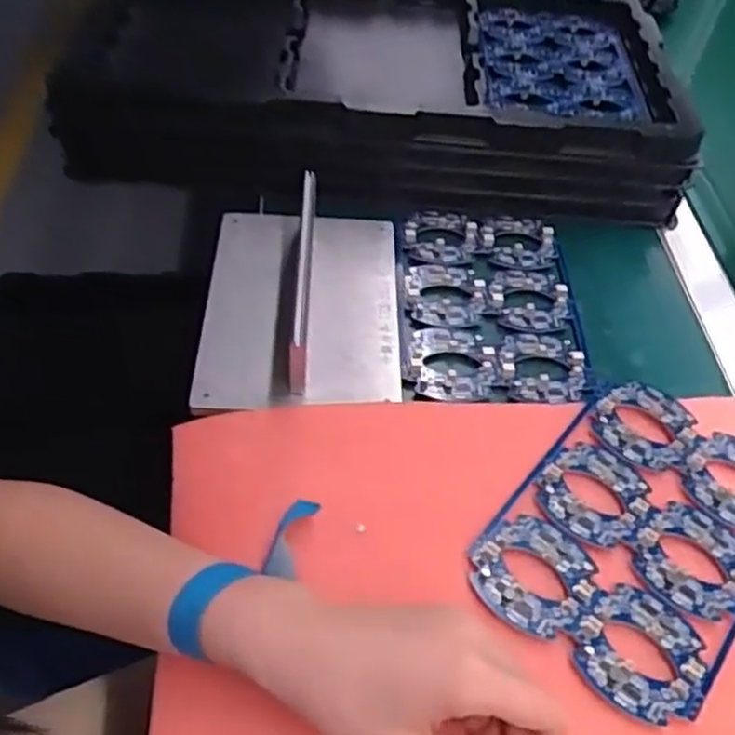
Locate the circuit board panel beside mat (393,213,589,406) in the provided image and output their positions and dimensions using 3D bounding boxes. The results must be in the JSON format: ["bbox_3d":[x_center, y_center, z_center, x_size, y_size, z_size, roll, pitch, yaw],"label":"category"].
[{"bbox_3d":[0.091,-0.053,0.565,0.131,0.009,0.196,2,49,-4],"label":"circuit board panel beside mat"}]

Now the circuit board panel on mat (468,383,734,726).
[{"bbox_3d":[0.163,0.095,0.439,0.138,0.009,0.200,34,55,22],"label":"circuit board panel on mat"}]

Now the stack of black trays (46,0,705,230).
[{"bbox_3d":[0.014,-0.352,0.754,0.513,0.086,0.491,4,49,-2],"label":"stack of black trays"}]

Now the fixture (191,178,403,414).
[{"bbox_3d":[-0.046,-0.068,0.535,0.143,0.054,0.219,2,49,-3],"label":"fixture"}]

